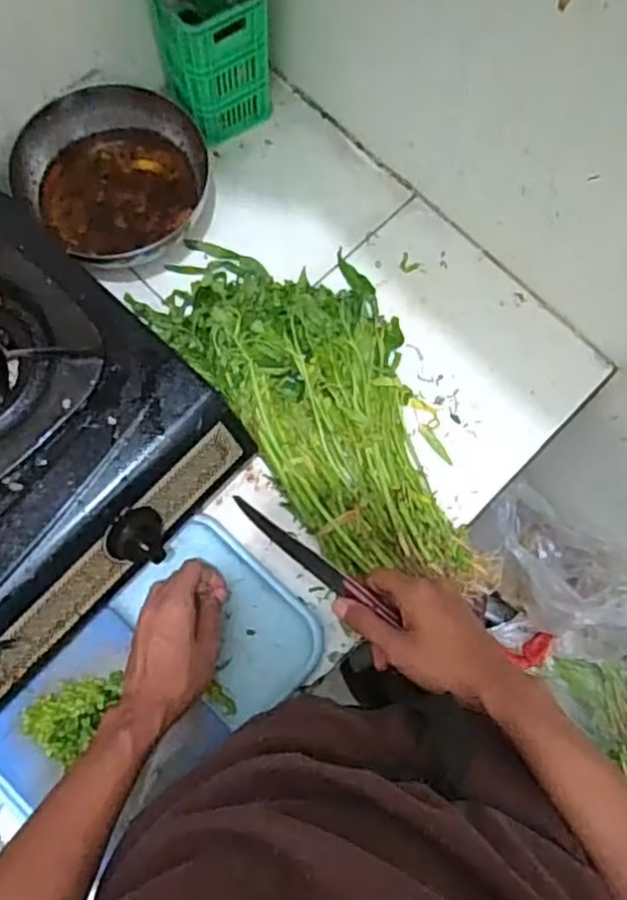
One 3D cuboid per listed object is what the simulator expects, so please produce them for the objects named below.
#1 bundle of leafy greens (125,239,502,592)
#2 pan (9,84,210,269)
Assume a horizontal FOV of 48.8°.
[{"bbox_3d":[0.028,-0.056,0.712,0.213,0.063,0.445,-37,80,-10],"label":"bundle of leafy greens"},{"bbox_3d":[-0.210,-0.295,0.738,0.181,0.076,0.186,0,76,-1],"label":"pan"}]

